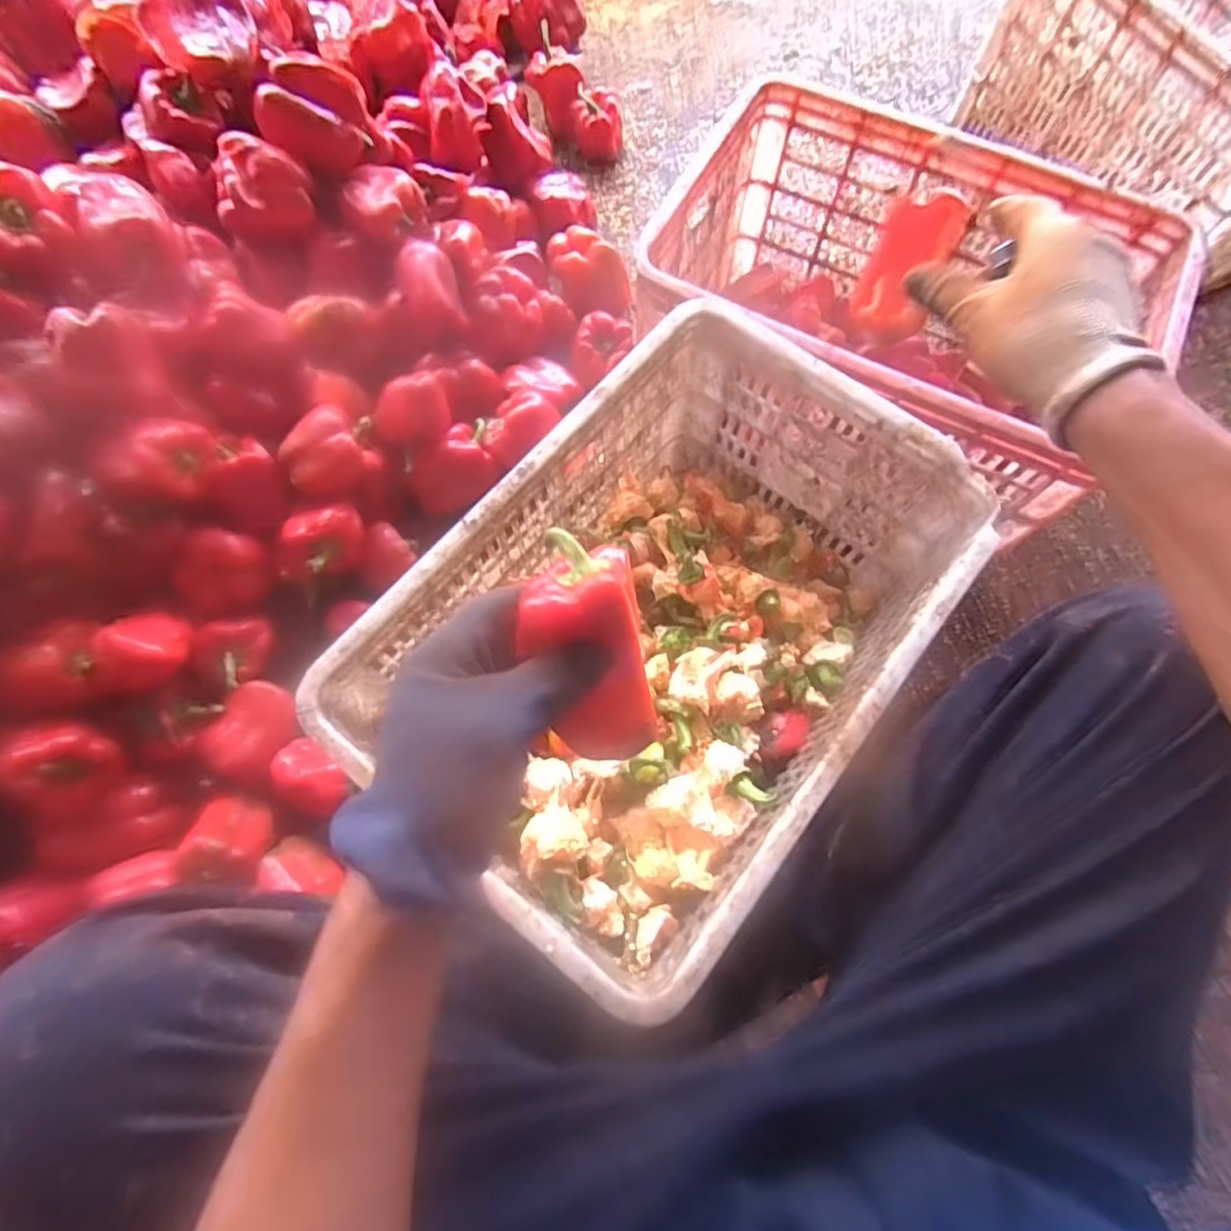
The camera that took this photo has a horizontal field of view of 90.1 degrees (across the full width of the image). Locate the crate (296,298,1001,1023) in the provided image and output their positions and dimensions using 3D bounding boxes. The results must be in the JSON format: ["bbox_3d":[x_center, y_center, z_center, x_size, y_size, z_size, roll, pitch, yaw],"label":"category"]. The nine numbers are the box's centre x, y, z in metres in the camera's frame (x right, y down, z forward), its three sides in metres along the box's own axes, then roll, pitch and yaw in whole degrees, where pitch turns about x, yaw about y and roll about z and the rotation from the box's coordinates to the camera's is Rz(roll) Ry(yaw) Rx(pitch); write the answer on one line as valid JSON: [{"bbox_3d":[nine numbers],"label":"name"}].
[{"bbox_3d":[0.052,0.013,0.583,0.358,0.200,0.527,38,74,11],"label":"crate"}]

